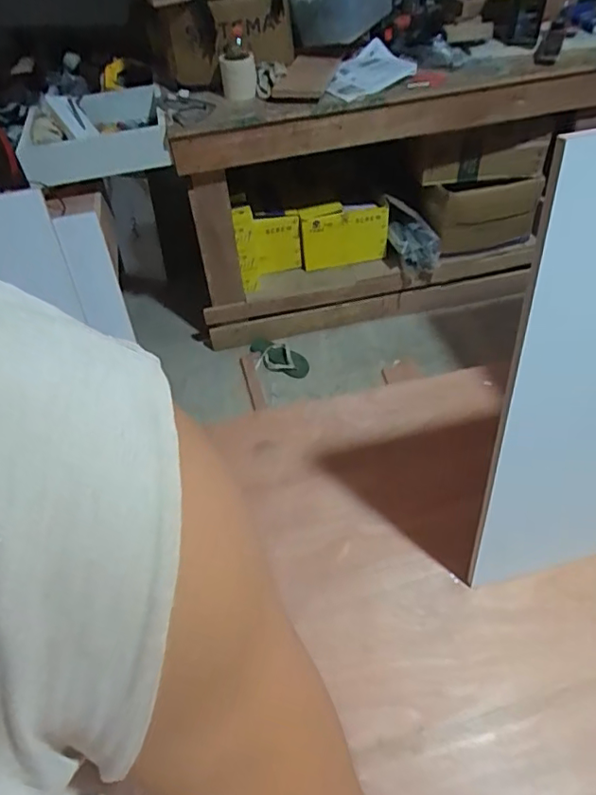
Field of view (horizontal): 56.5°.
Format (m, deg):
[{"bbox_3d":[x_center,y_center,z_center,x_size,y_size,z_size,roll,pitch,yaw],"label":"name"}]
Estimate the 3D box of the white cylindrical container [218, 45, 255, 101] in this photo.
[{"bbox_3d":[-0.166,-0.889,1.527,0.095,0.114,0.095,-3,46,3],"label":"white cylindrical container"}]

